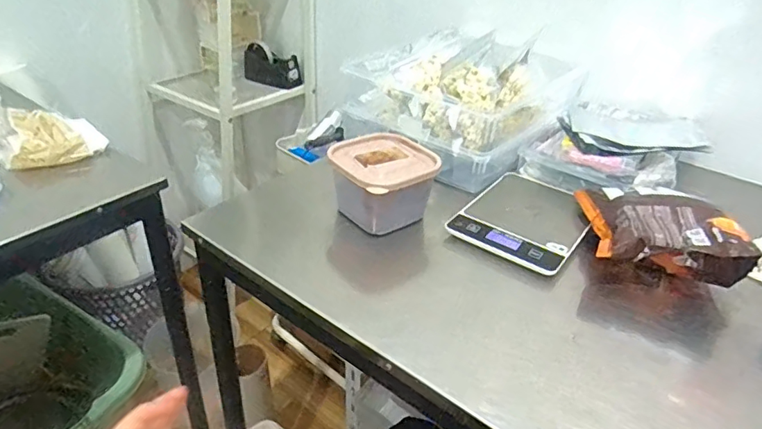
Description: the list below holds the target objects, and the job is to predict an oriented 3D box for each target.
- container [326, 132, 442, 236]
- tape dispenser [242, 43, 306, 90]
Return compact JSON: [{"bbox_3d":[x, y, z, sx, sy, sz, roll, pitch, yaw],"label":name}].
[{"bbox_3d":[0.000,-0.042,0.677,0.116,0.082,0.120,-20,40,-31],"label":"container"},{"bbox_3d":[-0.280,-0.382,1.348,0.176,0.094,0.054,24,39,28],"label":"tape dispenser"}]

